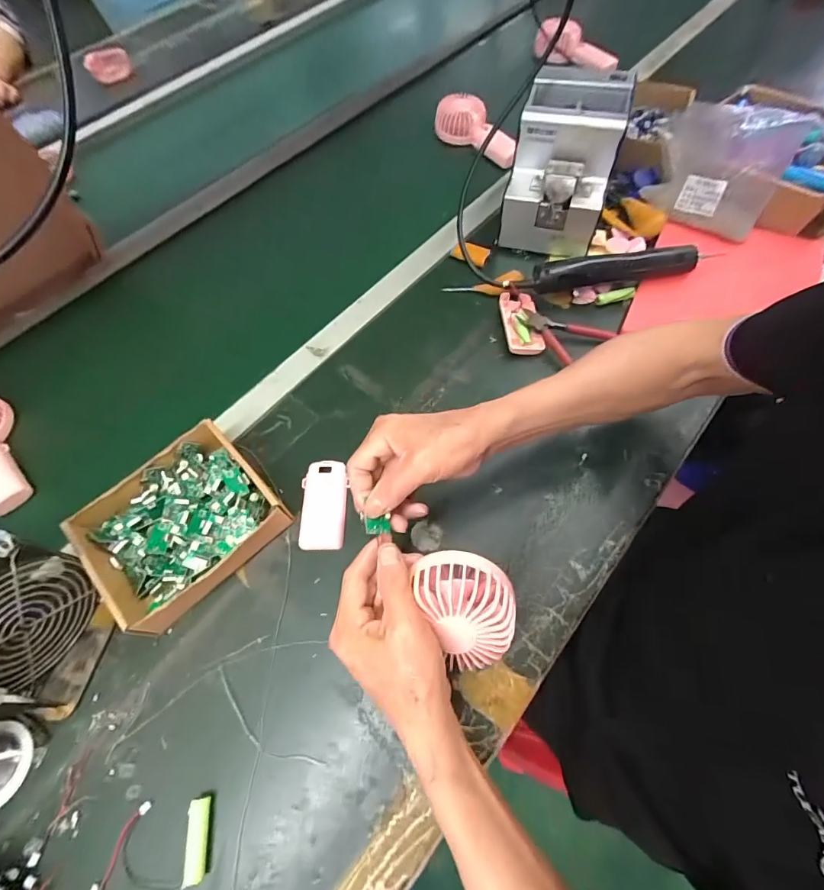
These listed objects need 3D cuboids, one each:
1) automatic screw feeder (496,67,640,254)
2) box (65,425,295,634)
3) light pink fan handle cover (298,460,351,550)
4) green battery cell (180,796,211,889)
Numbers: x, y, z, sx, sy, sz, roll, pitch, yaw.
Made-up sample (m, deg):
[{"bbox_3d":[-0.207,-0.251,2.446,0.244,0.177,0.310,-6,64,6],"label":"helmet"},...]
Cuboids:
[{"bbox_3d":[0.204,-0.377,0.583,0.124,0.155,0.161,14,65,10],"label":"automatic screw feeder"},{"bbox_3d":[-0.228,0.081,0.426,0.166,0.051,0.149,-40,68,-16],"label":"box"},{"bbox_3d":[-0.094,0.062,0.452,0.049,0.015,0.093,-4,63,1],"label":"light pink fan handle cover"},{"bbox_3d":[-0.166,0.305,0.329,0.015,0.015,0.050,-8,63,-1],"label":"green battery cell"}]

